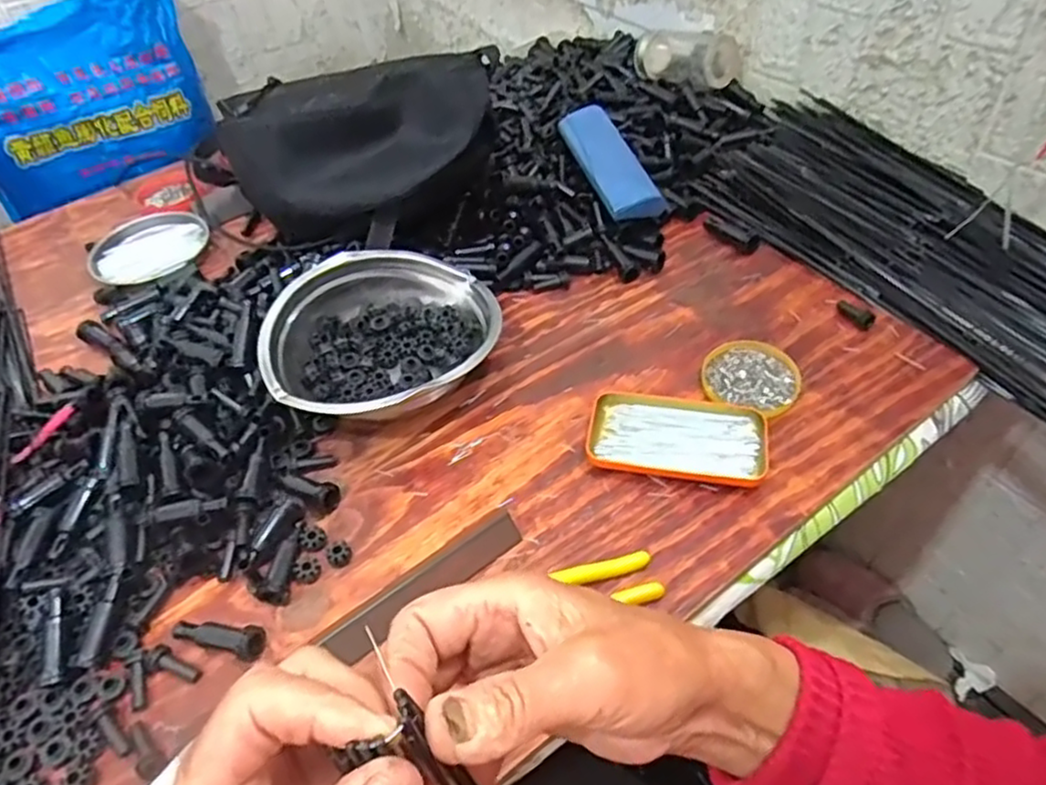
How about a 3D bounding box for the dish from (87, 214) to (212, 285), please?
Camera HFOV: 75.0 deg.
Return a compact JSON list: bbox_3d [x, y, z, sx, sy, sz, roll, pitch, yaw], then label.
[{"bbox_3d":[-0.448,-0.167,0.809,0.138,0.021,0.119,-6,48,1],"label":"dish"}]

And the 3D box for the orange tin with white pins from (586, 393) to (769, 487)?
[{"bbox_3d":[0.128,0.038,0.569,0.141,0.020,0.076,6,50,11],"label":"orange tin with white pins"}]

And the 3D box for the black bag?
[{"bbox_3d":[-0.170,-0.244,0.703,0.282,0.148,0.119,-3,48,3],"label":"black bag"}]

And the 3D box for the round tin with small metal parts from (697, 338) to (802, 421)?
[{"bbox_3d":[0.204,-0.011,0.613,0.083,0.015,0.084,-3,48,4],"label":"round tin with small metal parts"}]

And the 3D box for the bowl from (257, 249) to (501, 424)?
[{"bbox_3d":[-0.123,-0.047,0.625,0.191,0.084,0.200,-3,48,4],"label":"bowl"}]

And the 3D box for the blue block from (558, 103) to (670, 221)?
[{"bbox_3d":[0.097,-0.257,0.761,0.061,0.023,0.162,-19,62,-11],"label":"blue block"}]

